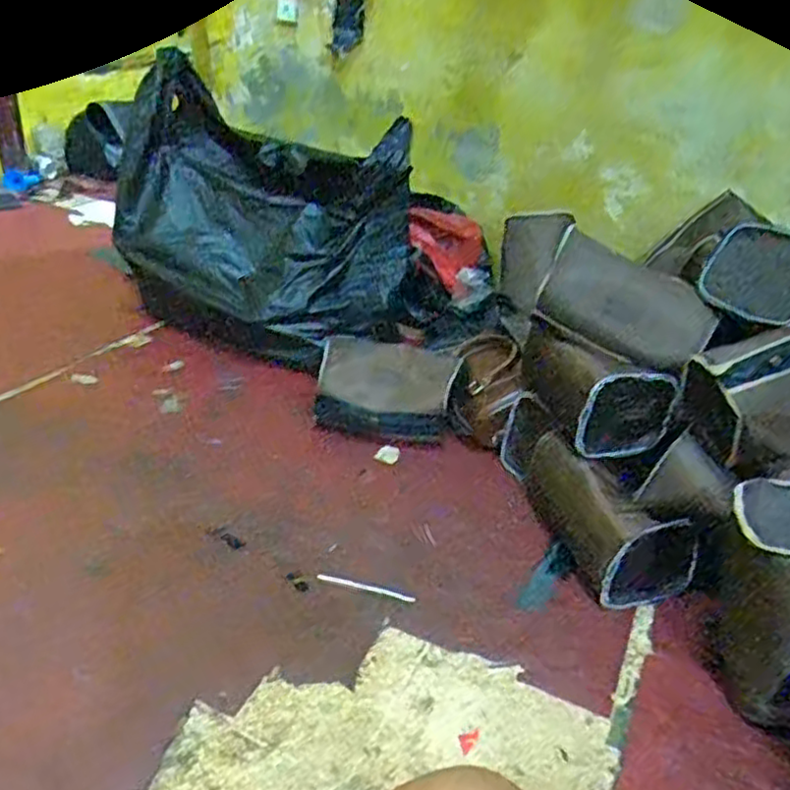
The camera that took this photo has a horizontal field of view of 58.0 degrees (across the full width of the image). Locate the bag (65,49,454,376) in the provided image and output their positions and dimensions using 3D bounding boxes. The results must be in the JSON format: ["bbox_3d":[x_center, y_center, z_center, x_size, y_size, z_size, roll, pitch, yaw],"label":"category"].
[{"bbox_3d":[-0.283,-0.366,1.404,0.660,0.378,0.374,26,35,29],"label":"bag"}]

